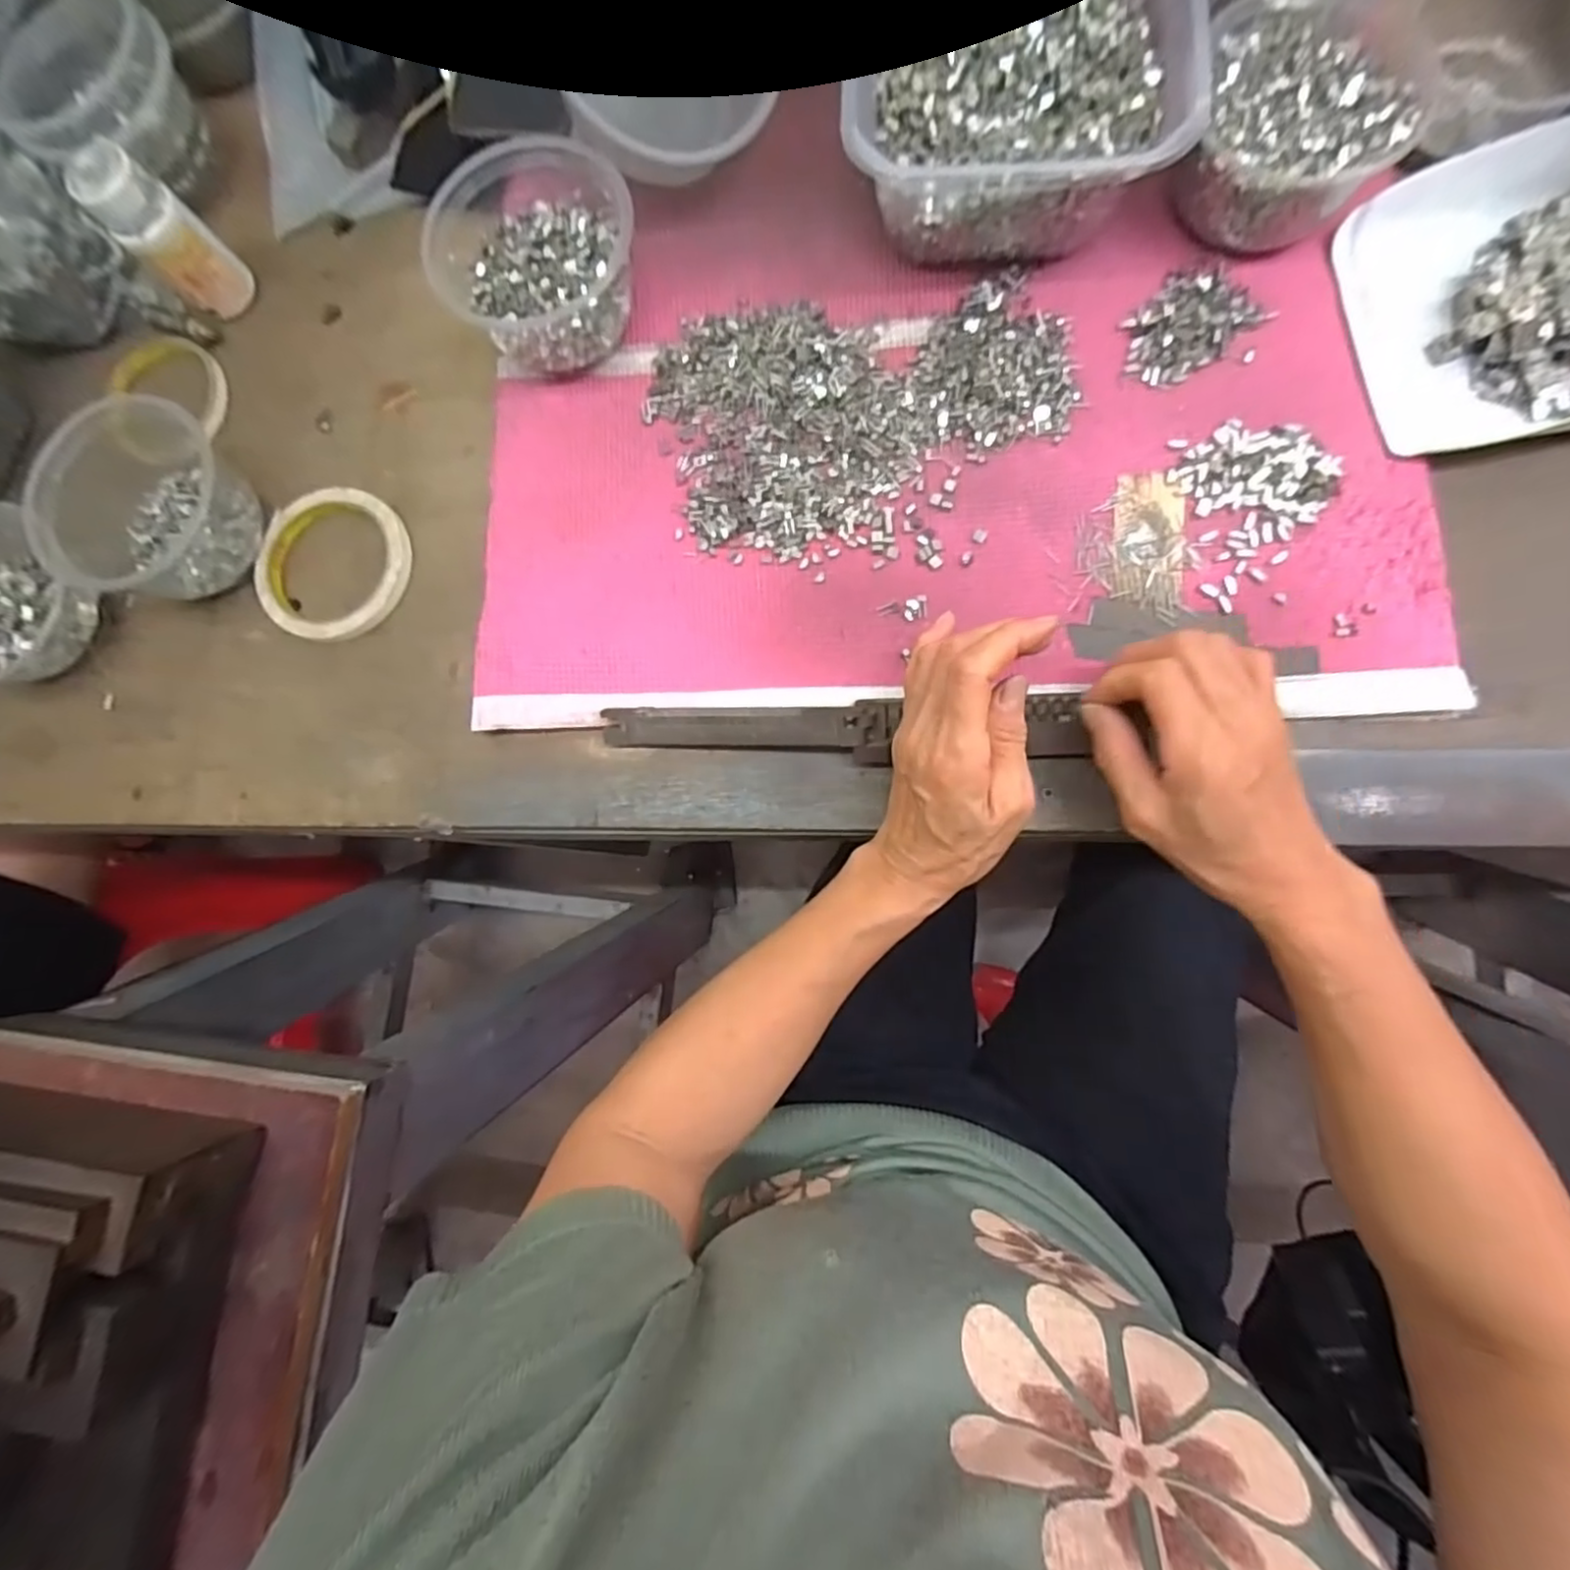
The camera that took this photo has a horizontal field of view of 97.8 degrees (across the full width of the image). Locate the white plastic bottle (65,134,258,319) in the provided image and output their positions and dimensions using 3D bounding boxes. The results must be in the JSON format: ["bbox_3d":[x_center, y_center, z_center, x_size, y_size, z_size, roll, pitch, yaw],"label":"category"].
[{"bbox_3d":[-0.388,-0.346,0.434,0.043,0.087,0.043,-44,80,0],"label":"white plastic bottle"}]

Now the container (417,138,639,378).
[{"bbox_3d":[-0.147,-0.310,0.402,0.109,0.066,0.117,-1,83,7],"label":"container"}]

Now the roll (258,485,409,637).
[{"bbox_3d":[-0.287,-0.140,0.432,0.098,0.012,0.096,-1,83,7],"label":"roll"}]

